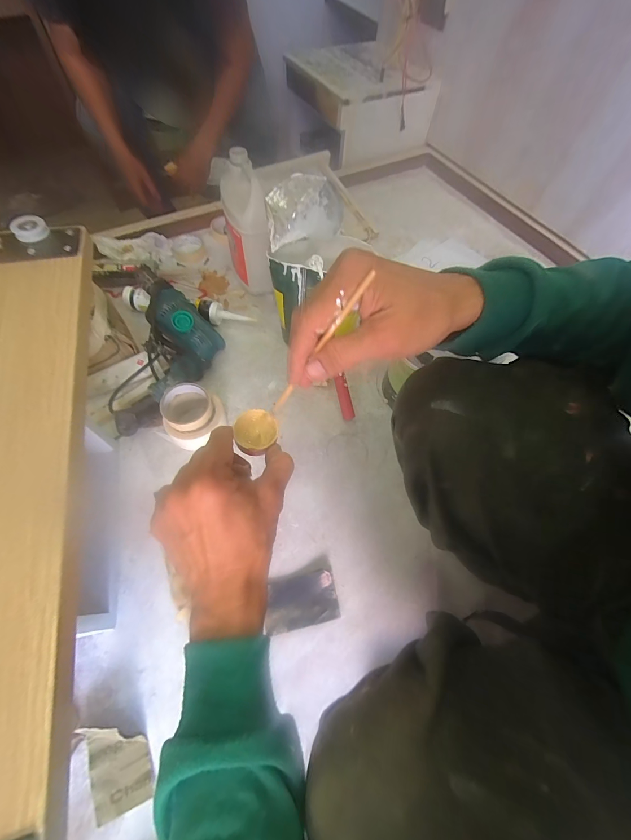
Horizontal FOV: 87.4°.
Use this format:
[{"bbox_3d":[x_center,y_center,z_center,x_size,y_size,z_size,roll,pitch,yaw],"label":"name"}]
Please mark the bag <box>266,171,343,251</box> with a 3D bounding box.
[{"bbox_3d":[-0.021,-0.366,0.573,0.129,0.097,0.050,-12,35,-5],"label":"bag"}]

